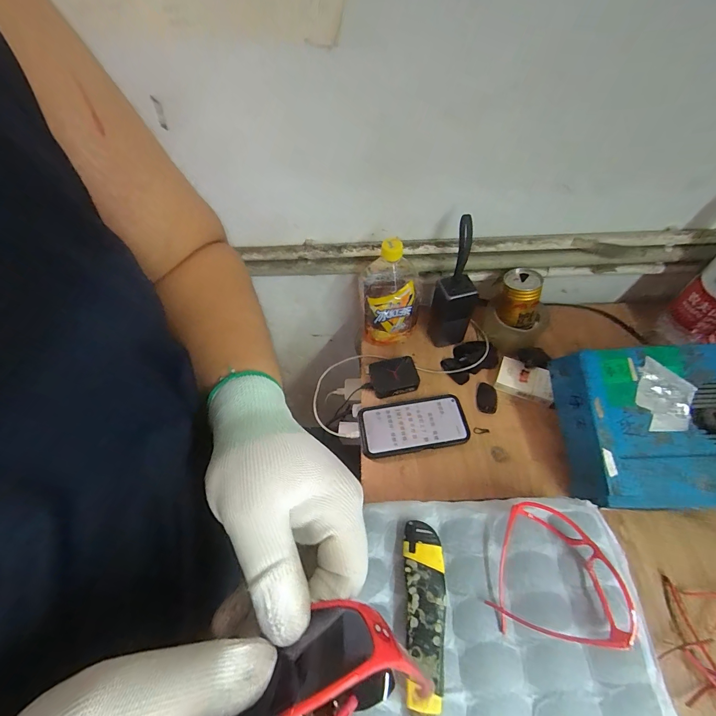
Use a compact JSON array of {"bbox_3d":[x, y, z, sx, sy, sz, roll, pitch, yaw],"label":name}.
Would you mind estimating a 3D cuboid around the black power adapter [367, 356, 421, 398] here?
[{"bbox_3d":[0.059,0.032,0.574,0.077,0.028,0.059,-10,57,-3],"label":"black power adapter"}]

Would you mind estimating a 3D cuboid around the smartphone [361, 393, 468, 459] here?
[{"bbox_3d":[0.087,0.106,0.544,0.165,0.015,0.084,-9,57,-2],"label":"smartphone"}]

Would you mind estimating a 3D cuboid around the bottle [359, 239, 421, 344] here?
[{"bbox_3d":[0.053,-0.106,0.566,0.092,0.194,0.095,5,57,7],"label":"bottle"}]

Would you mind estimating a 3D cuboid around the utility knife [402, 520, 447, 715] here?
[{"bbox_3d":[0.063,0.242,0.323,0.038,0.023,0.155,0,57,4],"label":"utility knife"}]

